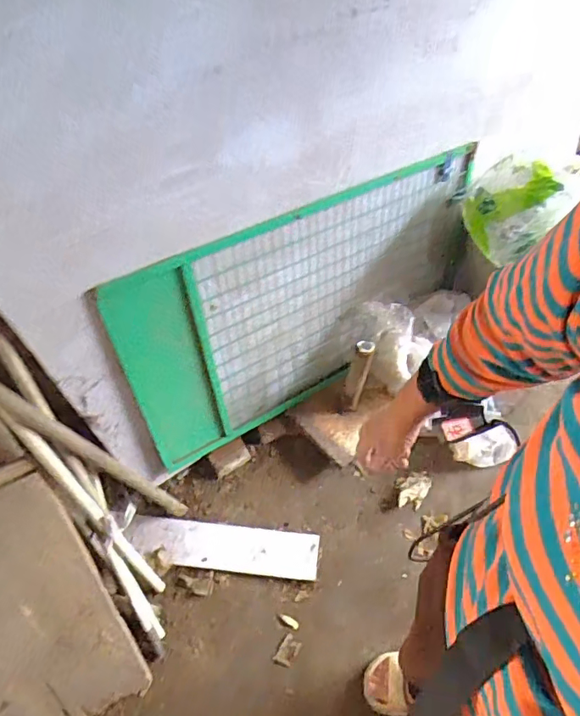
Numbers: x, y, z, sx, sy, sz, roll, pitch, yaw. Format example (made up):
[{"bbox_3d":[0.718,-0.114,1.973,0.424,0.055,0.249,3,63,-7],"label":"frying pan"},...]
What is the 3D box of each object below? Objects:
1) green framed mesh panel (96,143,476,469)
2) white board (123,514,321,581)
[{"bbox_3d":[0.068,-0.127,1.337,1.033,0.598,0.053,-28,47,-20],"label":"green framed mesh panel"},{"bbox_3d":[-0.189,0.505,1.321,0.524,0.026,0.117,5,53,6],"label":"white board"}]

